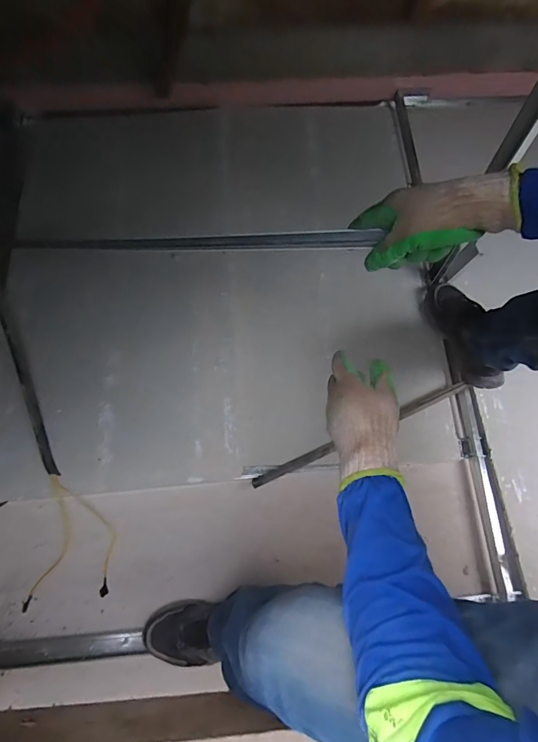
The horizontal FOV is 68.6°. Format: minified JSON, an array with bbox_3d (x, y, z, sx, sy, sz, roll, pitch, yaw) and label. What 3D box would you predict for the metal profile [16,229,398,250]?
[{"bbox_3d":[-0.231,-0.232,0.721,0.879,0.020,0.022,11,68,32],"label":"metal profile"}]

